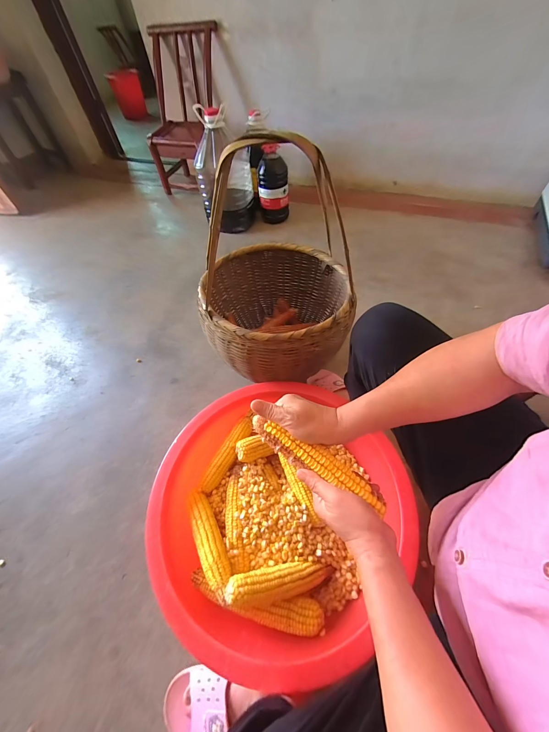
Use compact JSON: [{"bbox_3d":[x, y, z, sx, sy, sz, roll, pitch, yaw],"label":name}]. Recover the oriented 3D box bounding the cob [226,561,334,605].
[{"bbox_3d":[0.013,0.388,0.476,0.201,0.038,0.048,9,52,-24],"label":"cob"}]

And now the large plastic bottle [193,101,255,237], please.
[{"bbox_3d":[-0.237,-0.921,1.264,0.245,0.462,0.238,-5,56,-1],"label":"large plastic bottle"}]

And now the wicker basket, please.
[{"bbox_3d":[0.002,-0.221,0.657,0.378,0.534,0.397,-1,56,2],"label":"wicker basket"}]

